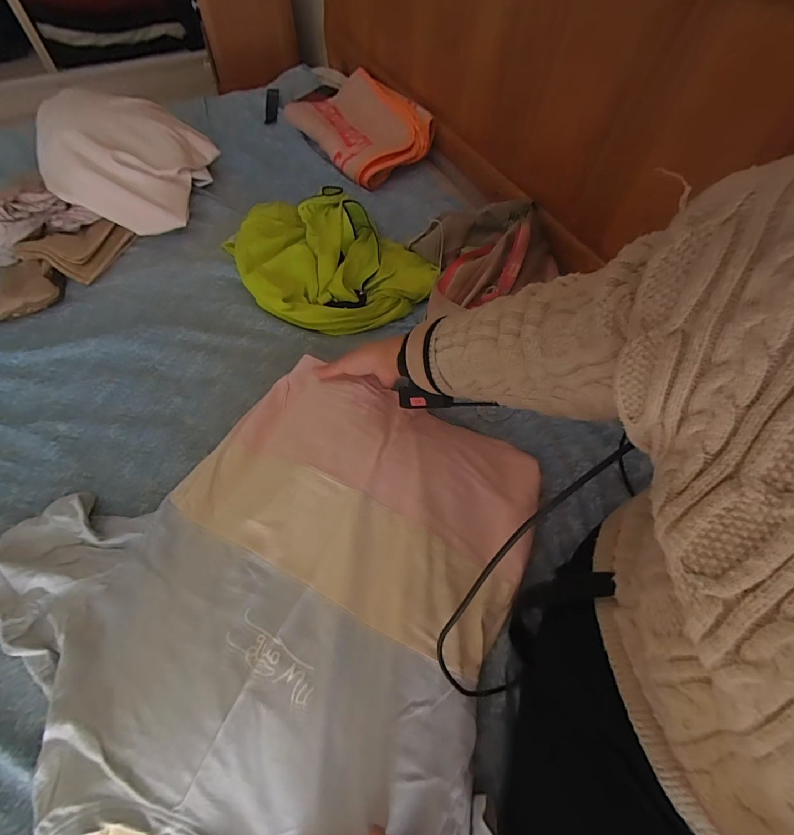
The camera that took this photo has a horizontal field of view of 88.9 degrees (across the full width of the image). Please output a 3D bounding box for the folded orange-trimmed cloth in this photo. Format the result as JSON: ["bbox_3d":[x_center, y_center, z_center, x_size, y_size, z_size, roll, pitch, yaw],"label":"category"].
[{"bbox_3d":[-0.087,-0.708,0.971,0.236,0.067,0.386,-40,65,1],"label":"folded orange-trimmed cloth"}]

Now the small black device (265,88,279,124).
[{"bbox_3d":[-0.343,-0.857,1.110,0.032,0.011,0.181,0,67,-8],"label":"small black device"}]

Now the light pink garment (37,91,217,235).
[{"bbox_3d":[-0.551,-0.511,0.822,0.257,0.174,0.265,6,60,1],"label":"light pink garment"}]

